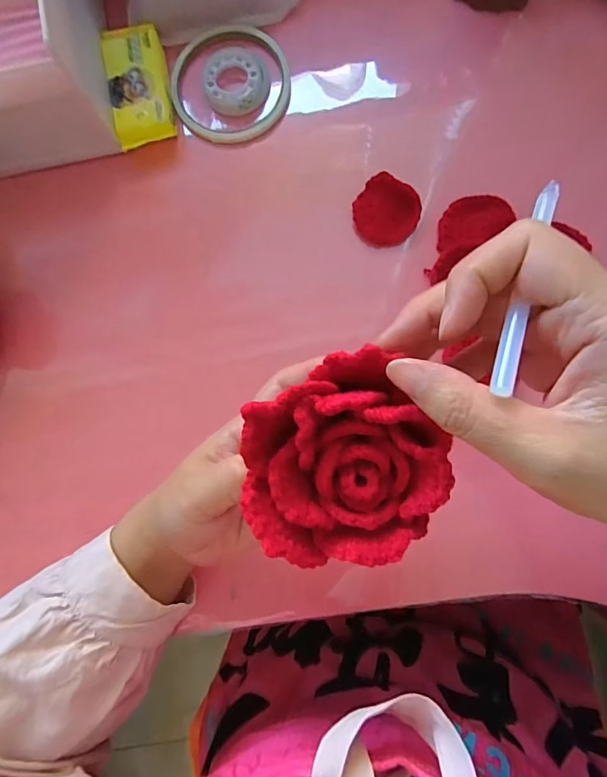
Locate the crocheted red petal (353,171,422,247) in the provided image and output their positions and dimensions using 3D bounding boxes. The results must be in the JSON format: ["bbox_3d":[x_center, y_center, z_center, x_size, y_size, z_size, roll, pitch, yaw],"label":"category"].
[{"bbox_3d":[0.058,-0.123,0.317,0.045,0.018,0.041,0,85,4],"label":"crocheted red petal"}]

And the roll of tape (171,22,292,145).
[{"bbox_3d":[-0.055,-0.226,0.335,0.087,0.011,0.089,0,85,4],"label":"roll of tape"}]

